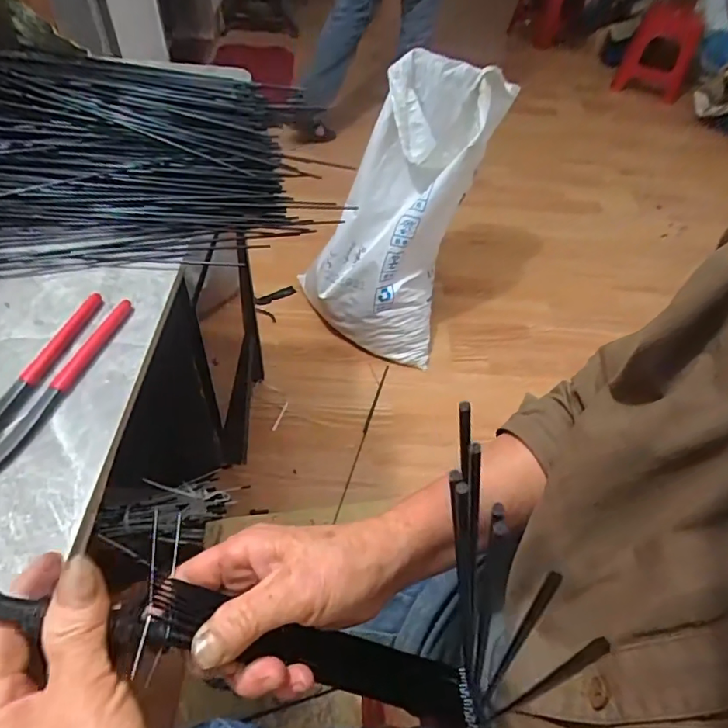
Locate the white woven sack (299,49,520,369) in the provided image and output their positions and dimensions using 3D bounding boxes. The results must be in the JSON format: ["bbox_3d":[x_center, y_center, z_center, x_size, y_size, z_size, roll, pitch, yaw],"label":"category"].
[{"bbox_3d":[0.087,-0.390,1.296,0.355,0.733,0.223,23,17,14],"label":"white woven sack"}]

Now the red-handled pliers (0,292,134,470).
[{"bbox_3d":[-0.239,0.015,0.380,0.035,0.016,0.193,12,52,5],"label":"red-handled pliers"}]

